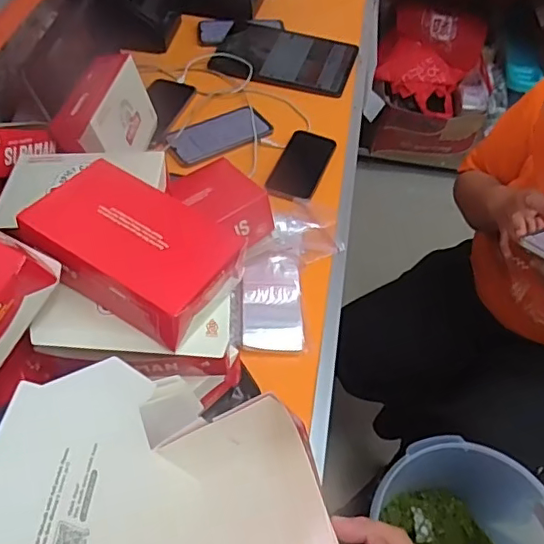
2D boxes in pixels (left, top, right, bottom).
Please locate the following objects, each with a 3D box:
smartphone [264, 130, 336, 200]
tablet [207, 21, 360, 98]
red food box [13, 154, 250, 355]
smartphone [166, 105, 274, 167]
[{"bbox_3d":[0.047,-0.170,0.876,0.072,0.013,0.153,19,53,11],"label":"smartphone"},{"bbox_3d":[0.024,-0.401,1.044,0.248,0.013,0.182,15,53,9],"label":"tablet"},{"bbox_3d":[-0.126,-0.021,0.522,0.180,0.060,0.117,25,55,16],"label":"red food box"},{"bbox_3d":[-0.084,-0.222,0.902,0.167,0.004,0.082,-29,58,-23],"label":"smartphone"}]

